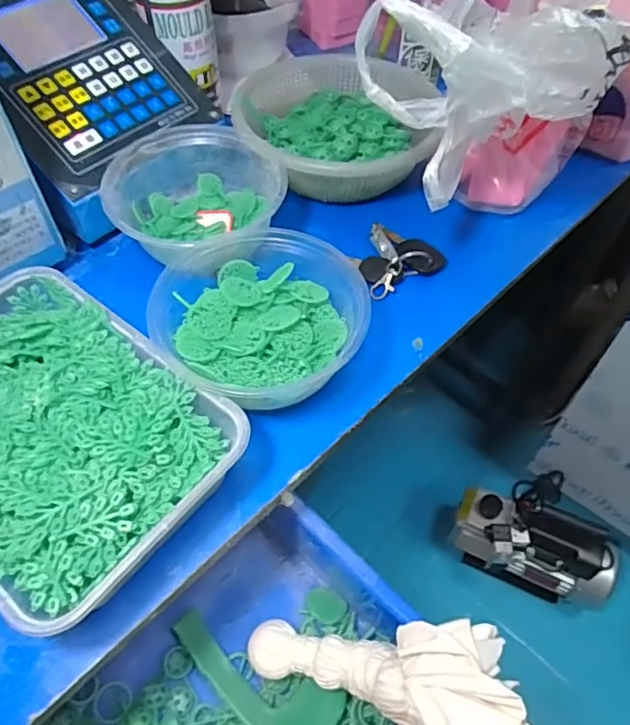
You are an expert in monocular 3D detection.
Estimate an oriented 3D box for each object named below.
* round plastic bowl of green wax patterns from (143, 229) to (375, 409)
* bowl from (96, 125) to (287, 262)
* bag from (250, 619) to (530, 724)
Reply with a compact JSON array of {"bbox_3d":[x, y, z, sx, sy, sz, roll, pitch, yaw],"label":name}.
[{"bbox_3d":[-0.044,-0.029,0.376,0.125,0.061,0.125,0,53,0],"label":"round plastic bowl of green wax patterns"},{"bbox_3d":[-0.097,-0.133,0.440,0.131,0.050,0.117,-20,56,-15],"label":"bowl"},{"bbox_3d":[0.045,0.205,0.370,0.194,0.048,0.094,3,50,30],"label":"bag"}]

